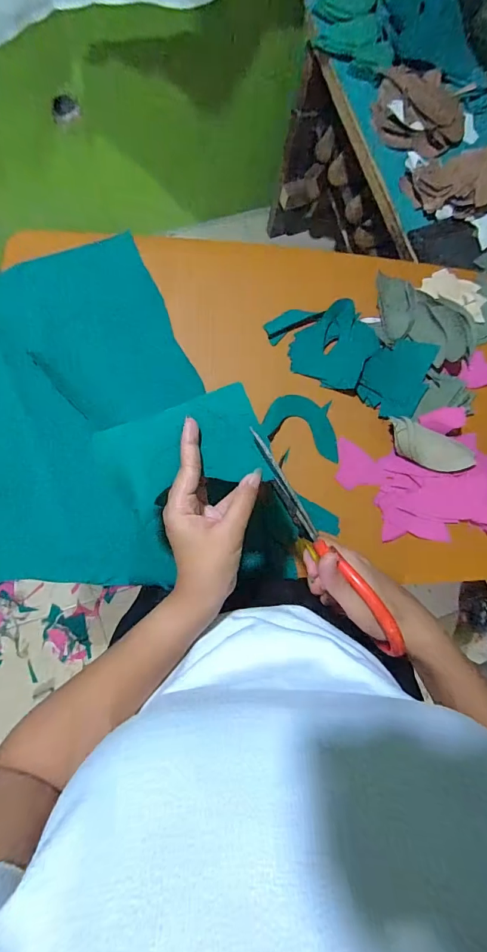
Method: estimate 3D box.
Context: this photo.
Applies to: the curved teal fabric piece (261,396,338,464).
[{"bbox_3d":[0.086,-0.072,0.560,0.112,0.024,0.069,17,82,-3],"label":"curved teal fabric piece"}]

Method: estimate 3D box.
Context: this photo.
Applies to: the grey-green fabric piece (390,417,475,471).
[{"bbox_3d":[0.253,-0.037,0.543,0.123,0.021,0.046,25,81,-2],"label":"grey-green fabric piece"}]

